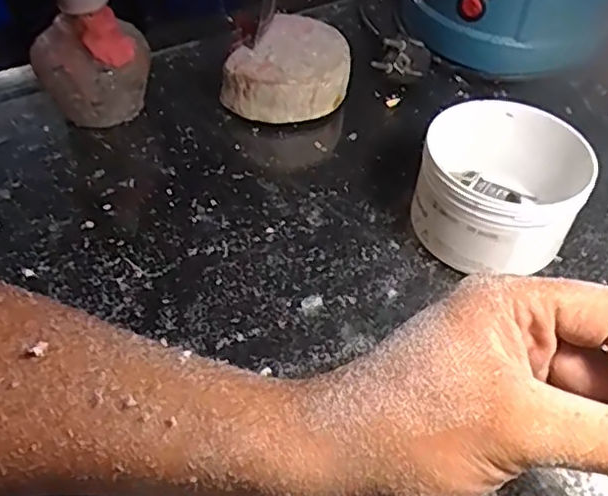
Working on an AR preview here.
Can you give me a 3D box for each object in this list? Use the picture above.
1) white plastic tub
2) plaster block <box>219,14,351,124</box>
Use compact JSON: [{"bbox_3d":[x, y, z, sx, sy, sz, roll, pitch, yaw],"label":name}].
[{"bbox_3d":[0.114,-0.036,0.378,0.089,0.061,0.100,13,48,8],"label":"white plastic tub"},{"bbox_3d":[-0.011,-0.125,0.463,0.079,0.043,0.091,33,53,23],"label":"plaster block"}]

